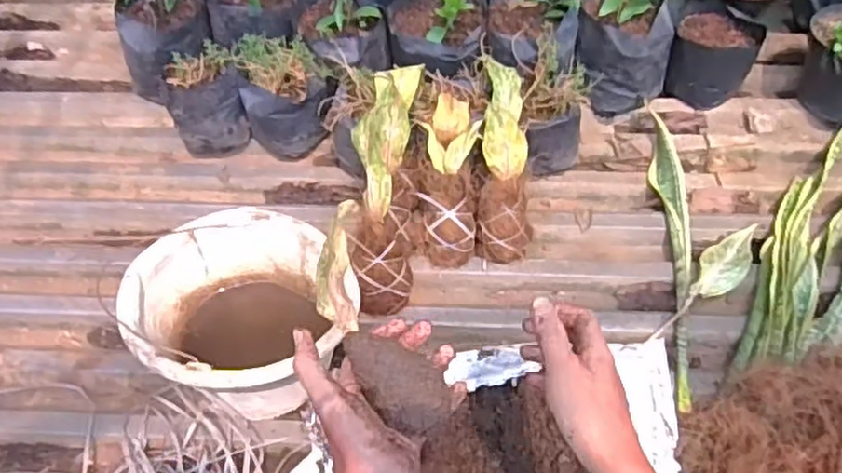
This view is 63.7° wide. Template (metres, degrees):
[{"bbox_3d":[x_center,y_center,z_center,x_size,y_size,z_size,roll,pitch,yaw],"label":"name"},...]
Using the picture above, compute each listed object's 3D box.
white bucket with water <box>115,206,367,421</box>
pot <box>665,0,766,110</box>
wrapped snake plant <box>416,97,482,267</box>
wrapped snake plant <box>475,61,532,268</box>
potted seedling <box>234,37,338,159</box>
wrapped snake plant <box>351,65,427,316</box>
[{"bbox_3d":[-0.222,0.097,0.830,0.217,0.193,0.222,0,58,0],"label":"white bucket with water"},{"bbox_3d":[0.480,-0.302,1.122,0.124,0.118,0.122,0,58,0],"label":"pot"},{"bbox_3d":[0.037,-0.086,0.945,0.082,0.064,0.254,1,88,1],"label":"wrapped snake plant"},{"bbox_3d":[0.119,-0.116,0.956,0.075,0.070,0.299,1,80,1],"label":"wrapped snake plant"},{"bbox_3d":[-0.214,-0.217,1.083,0.152,0.137,0.134,0,58,0],"label":"potted seedling"},{"bbox_3d":[-0.050,-0.071,0.901,0.079,0.076,0.340,3,85,2],"label":"wrapped snake plant"}]

